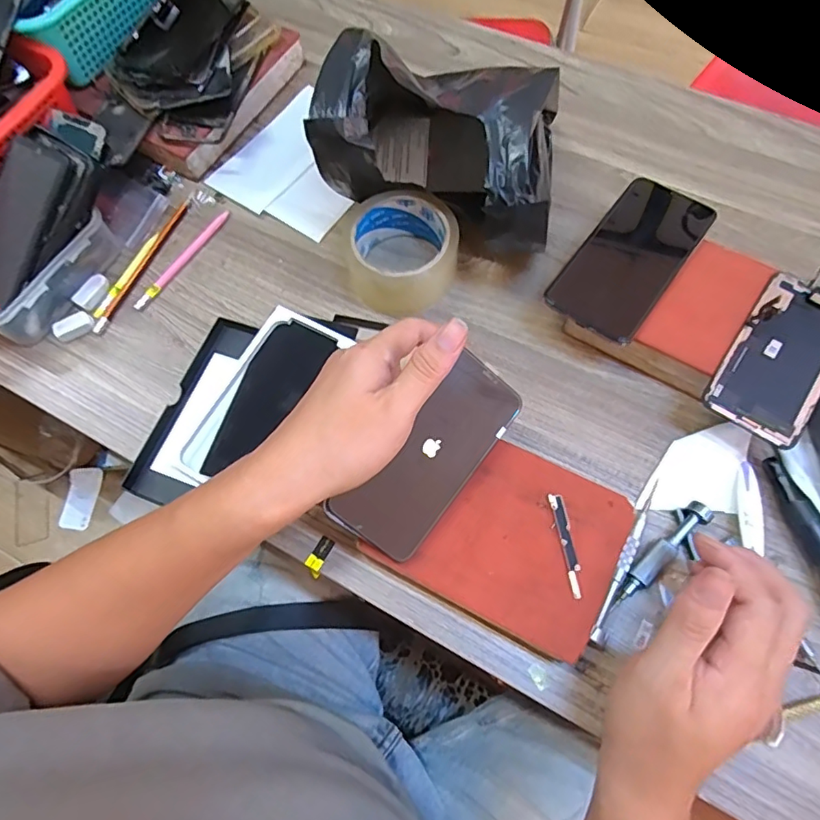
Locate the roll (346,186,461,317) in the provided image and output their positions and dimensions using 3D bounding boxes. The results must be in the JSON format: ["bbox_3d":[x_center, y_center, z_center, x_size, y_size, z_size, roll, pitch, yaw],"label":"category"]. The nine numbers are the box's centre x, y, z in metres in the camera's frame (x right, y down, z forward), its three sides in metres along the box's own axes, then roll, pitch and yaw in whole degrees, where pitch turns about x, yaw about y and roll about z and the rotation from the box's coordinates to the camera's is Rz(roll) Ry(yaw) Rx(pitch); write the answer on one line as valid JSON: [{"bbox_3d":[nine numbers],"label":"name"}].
[{"bbox_3d":[-0.005,-0.136,0.464,0.092,0.056,0.096,-1,69,2],"label":"roll"}]

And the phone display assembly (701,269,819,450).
[{"bbox_3d":[0.281,-0.044,0.396,0.068,0.010,0.143,34,75,15],"label":"phone display assembly"}]

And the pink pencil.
[{"bbox_3d":[-0.214,-0.143,0.503,0.012,0.005,0.125,33,74,14],"label":"pink pencil"}]

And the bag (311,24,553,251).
[{"bbox_3d":[0.032,-0.229,0.452,0.179,0.145,0.195,11,69,7],"label":"bag"}]

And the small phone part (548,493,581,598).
[{"bbox_3d":[0.104,0.089,0.354,0.009,0.004,0.066,-8,68,0],"label":"small phone part"}]

